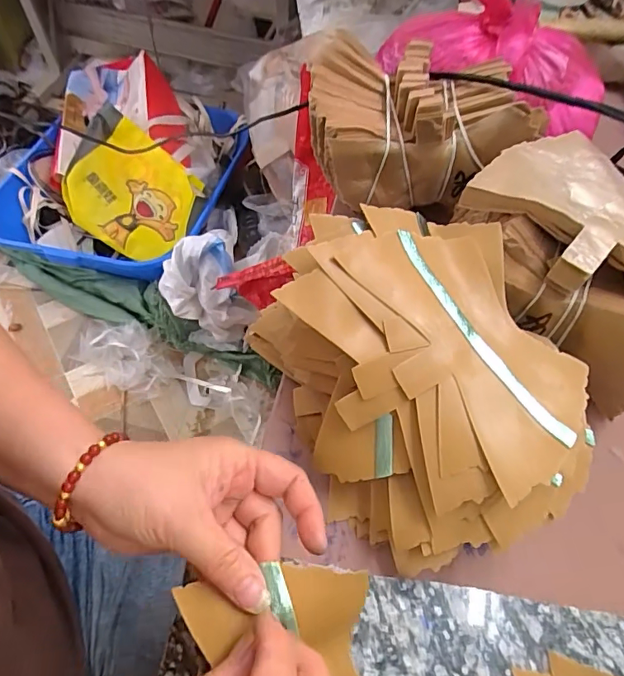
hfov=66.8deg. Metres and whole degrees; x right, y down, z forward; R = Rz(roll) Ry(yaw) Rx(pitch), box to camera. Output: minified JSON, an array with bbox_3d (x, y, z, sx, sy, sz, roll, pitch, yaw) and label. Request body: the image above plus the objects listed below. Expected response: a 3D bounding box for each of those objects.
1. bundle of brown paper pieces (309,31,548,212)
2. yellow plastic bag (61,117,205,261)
[{"bbox_3d":[0.084,-0.191,0.411,0.171,0.078,0.128,0,61,-4],"label":"bundle of brown paper pieces"},{"bbox_3d":[-0.425,-0.338,1.120,0.278,0.061,0.262,37,96,-2],"label":"yellow plastic bag"}]

